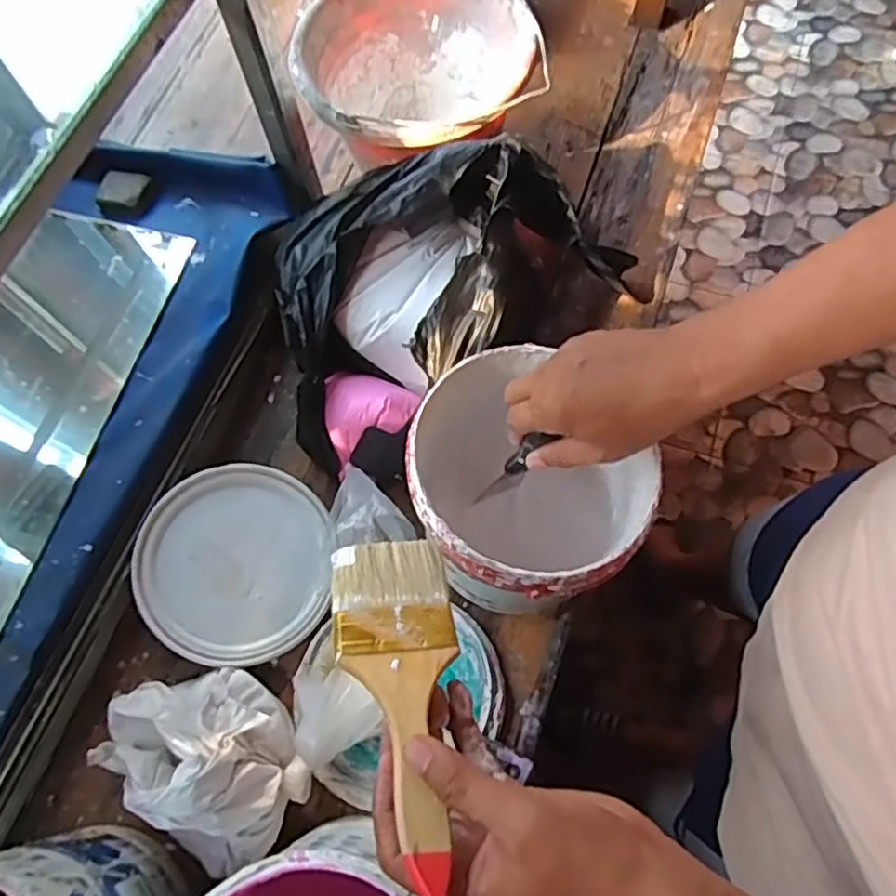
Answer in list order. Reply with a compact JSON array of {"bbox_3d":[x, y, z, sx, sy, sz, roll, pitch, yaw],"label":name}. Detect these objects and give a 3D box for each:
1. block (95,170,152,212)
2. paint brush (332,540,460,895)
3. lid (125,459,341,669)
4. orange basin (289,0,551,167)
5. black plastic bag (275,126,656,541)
[{"bbox_3d":[-0.373,-0.292,0.777,0.058,0.014,0.050,6,69,4],"label":"block"},{"bbox_3d":[-0.022,0.127,0.355,0.065,0.008,0.182,-2,49,-13],"label":"paint brush"},{"bbox_3d":[-0.195,0.103,0.621,0.171,0.012,0.171,3,75,-10],"label":"lid"},{"bbox_3d":[-0.033,-0.376,0.739,0.230,0.158,0.241,-1,69,2],"label":"orange basin"},{"bbox_3d":[-0.026,-0.170,0.660,0.374,0.133,0.257,-41,73,-13],"label":"black plastic bag"}]

